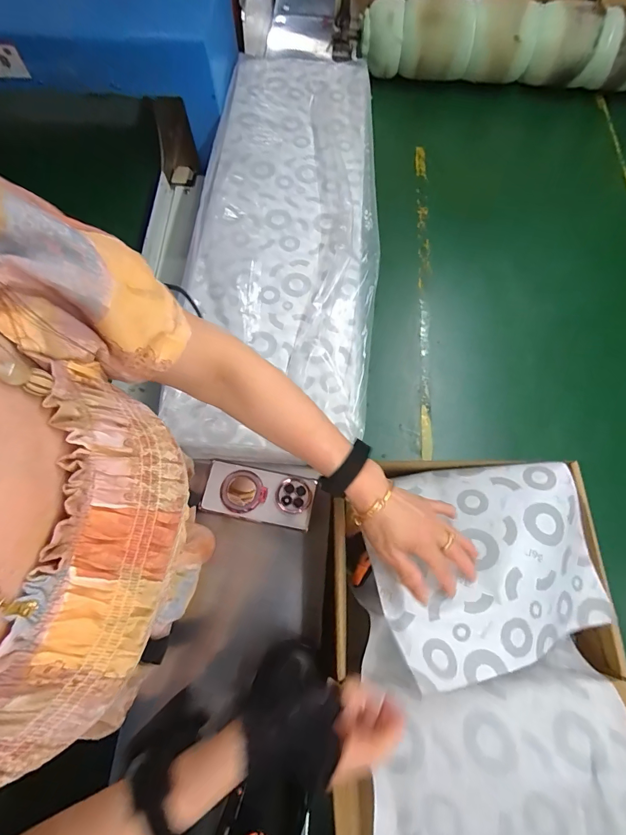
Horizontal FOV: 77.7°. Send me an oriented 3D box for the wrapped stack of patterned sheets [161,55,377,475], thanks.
[{"bbox_3d":[-0.045,-0.354,0.700,0.316,0.063,0.883,5,70,0],"label":"wrapped stack of patterned sheets"}]

